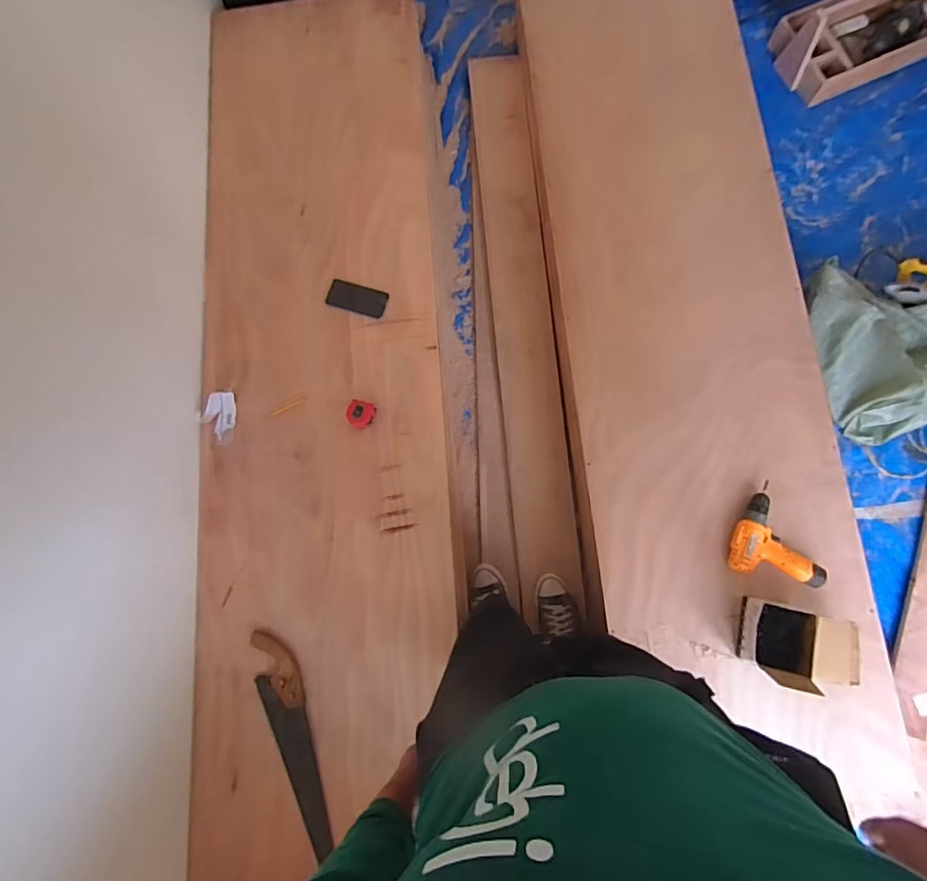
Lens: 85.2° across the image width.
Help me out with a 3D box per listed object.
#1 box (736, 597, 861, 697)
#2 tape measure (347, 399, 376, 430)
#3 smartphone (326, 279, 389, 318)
[{"bbox_3d":[0.723,0.438,1.061,0.210,0.161,0.148,13,80,7],"label":"box"},{"bbox_3d":[-0.245,-0.063,1.203,0.063,0.042,0.066,16,80,0],"label":"tape measure"},{"bbox_3d":[-0.270,-0.361,1.278,0.152,0.008,0.072,18,80,1],"label":"smartphone"}]

